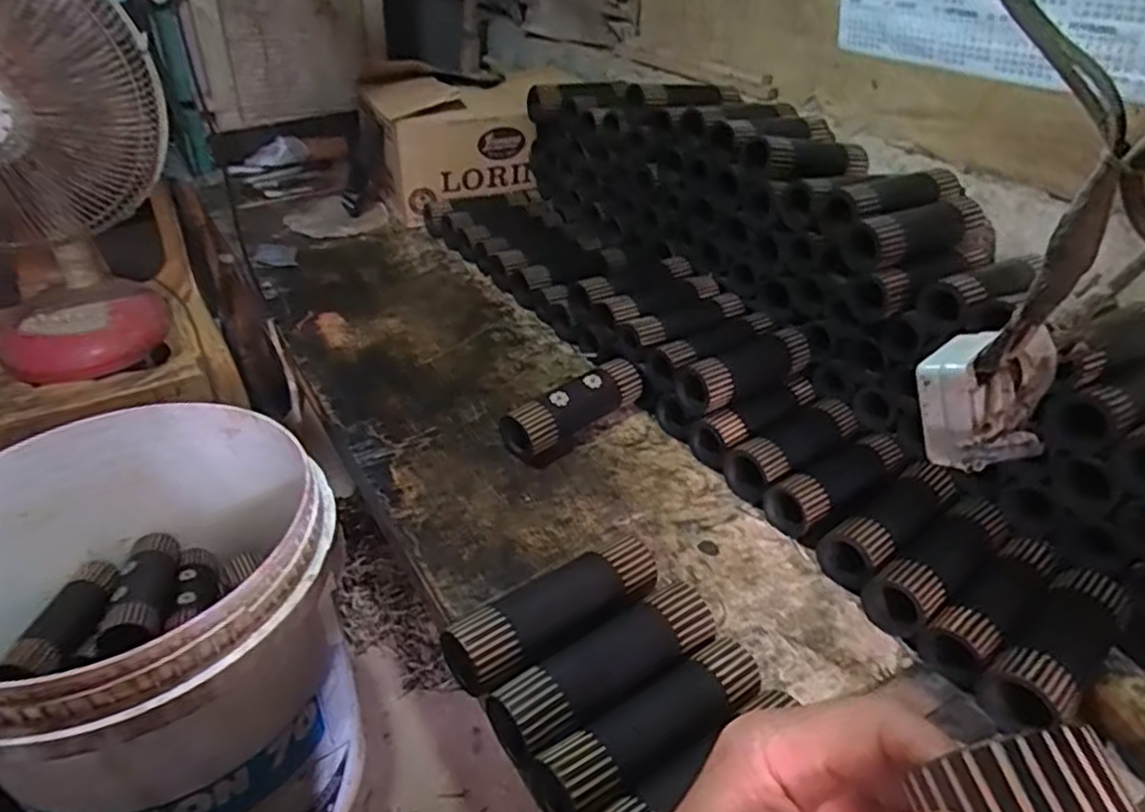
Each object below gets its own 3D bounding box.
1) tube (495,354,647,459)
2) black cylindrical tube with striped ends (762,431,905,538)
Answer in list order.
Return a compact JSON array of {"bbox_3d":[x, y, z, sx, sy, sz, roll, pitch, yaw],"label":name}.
[{"bbox_3d":[0.004,0.000,0.820,0.183,0.056,0.058,-25,44,-36],"label":"tube"},{"bbox_3d":[0.279,0.081,0.756,0.181,0.041,0.055,-21,42,-32],"label":"black cylindrical tube with striped ends"}]

